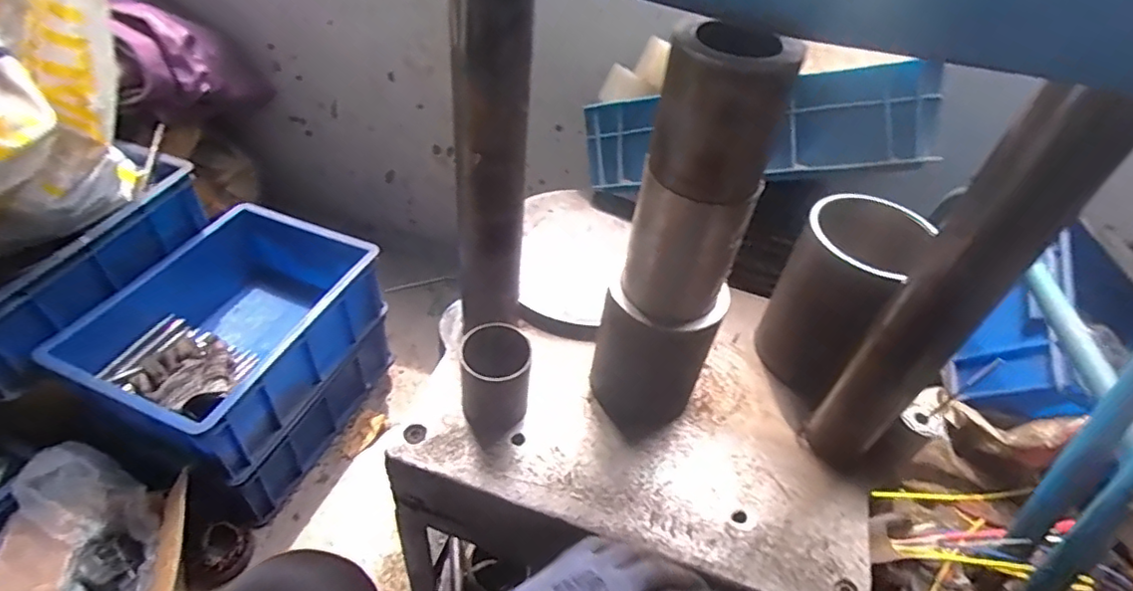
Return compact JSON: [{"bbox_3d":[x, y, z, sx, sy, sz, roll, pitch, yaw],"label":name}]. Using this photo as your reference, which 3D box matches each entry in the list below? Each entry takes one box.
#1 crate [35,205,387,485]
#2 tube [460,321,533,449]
[{"bbox_3d":[-0.529,0.048,0.964,0.300,0.153,0.415,20,46,12],"label":"crate"},{"bbox_3d":[-0.071,0.086,0.595,0.067,0.104,0.077,-11,48,-18],"label":"tube"}]

